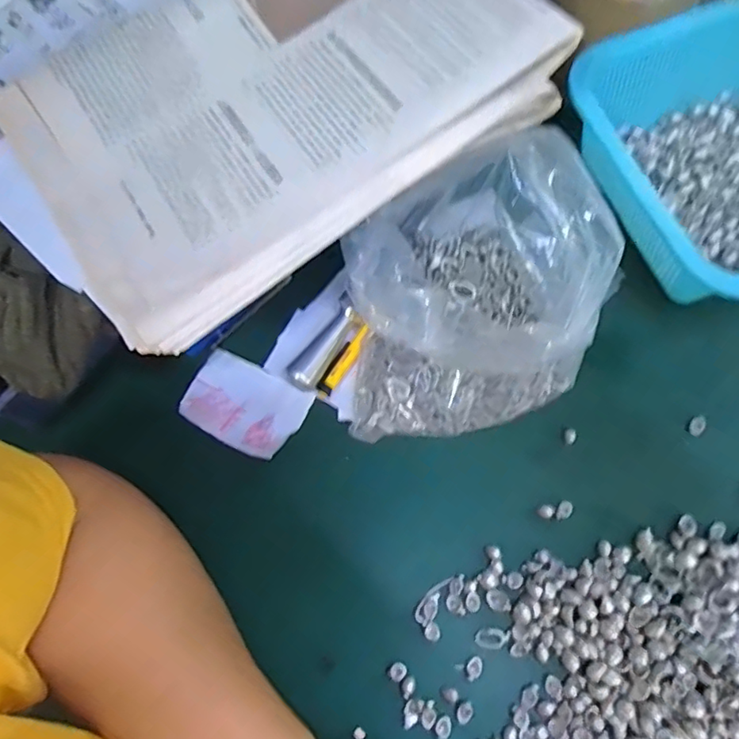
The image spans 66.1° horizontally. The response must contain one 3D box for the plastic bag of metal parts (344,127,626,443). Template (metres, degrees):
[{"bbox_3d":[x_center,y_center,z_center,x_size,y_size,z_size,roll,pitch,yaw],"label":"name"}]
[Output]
[{"bbox_3d":[0.072,-0.049,0.345,0.174,0.096,0.149,-5,69,1],"label":"plastic bag of metal parts"}]

